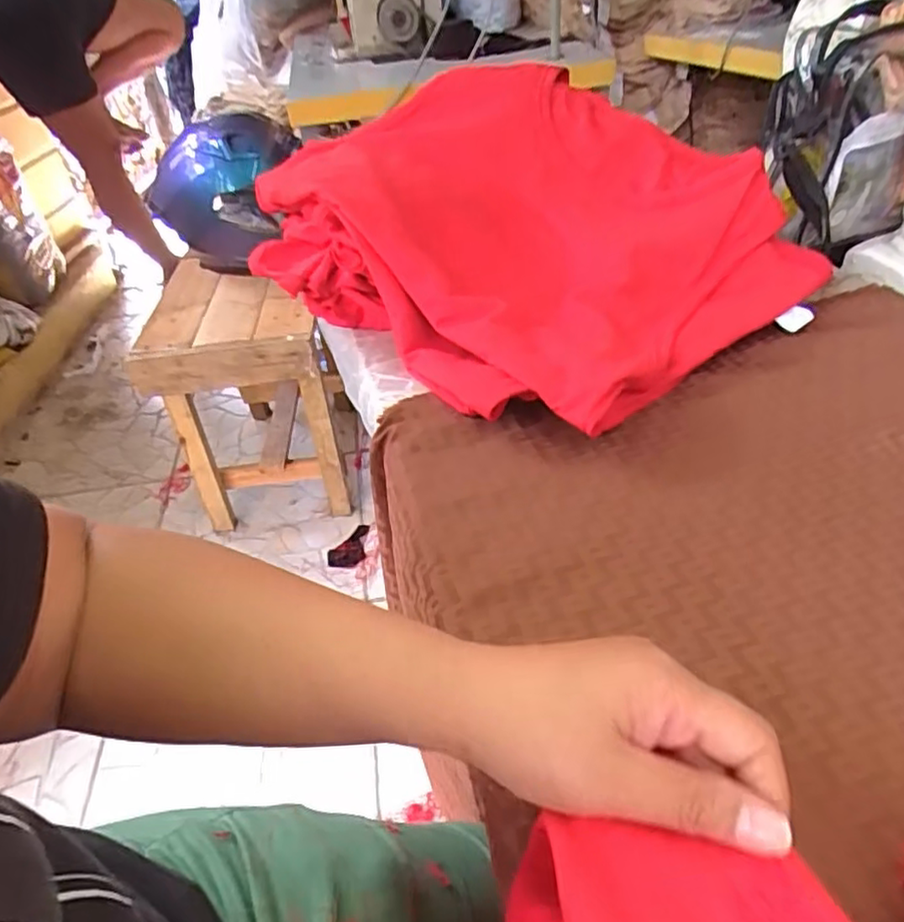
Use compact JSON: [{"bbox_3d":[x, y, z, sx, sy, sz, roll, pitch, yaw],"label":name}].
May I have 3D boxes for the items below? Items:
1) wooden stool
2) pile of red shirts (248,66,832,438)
[{"bbox_3d":[-0.363,-0.118,1.253,0.293,0.416,0.292,-5,40,0],"label":"wooden stool"},{"bbox_3d":[0.056,-0.226,0.600,0.454,0.136,0.357,32,54,33],"label":"pile of red shirts"}]

